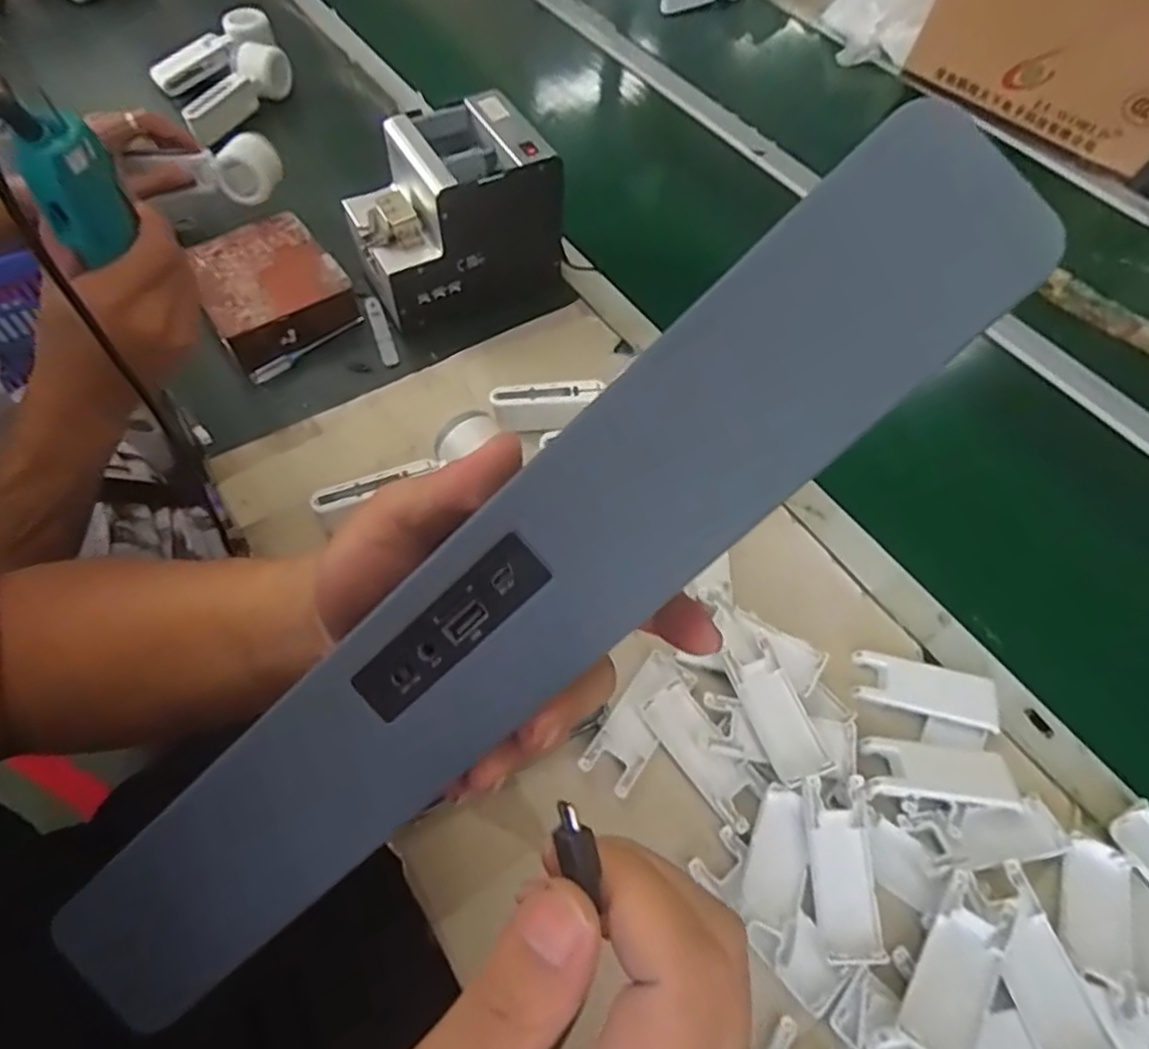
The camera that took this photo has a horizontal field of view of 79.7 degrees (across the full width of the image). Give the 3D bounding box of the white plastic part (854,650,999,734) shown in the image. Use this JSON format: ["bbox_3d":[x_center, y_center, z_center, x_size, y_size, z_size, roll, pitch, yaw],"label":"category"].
[{"bbox_3d":[0.262,0.123,0.515,0.099,0.013,0.041,16,59,6],"label":"white plastic part"}]

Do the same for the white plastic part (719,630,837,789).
[{"bbox_3d":[0.142,0.132,0.488,0.036,0.020,0.098,-17,61,-13],"label":"white plastic part"}]

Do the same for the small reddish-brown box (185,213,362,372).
[{"bbox_3d":[-0.309,-0.241,0.694,0.133,0.042,0.158,-33,66,-21],"label":"small reddish-brown box"}]

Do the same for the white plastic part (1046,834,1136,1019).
[{"bbox_3d":[0.324,0.239,0.426,0.044,0.020,0.093,26,60,12],"label":"white plastic part"}]

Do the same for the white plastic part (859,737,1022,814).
[{"bbox_3d":[0.253,0.171,0.475,0.106,0.013,0.039,5,58,0],"label":"white plastic part"}]

